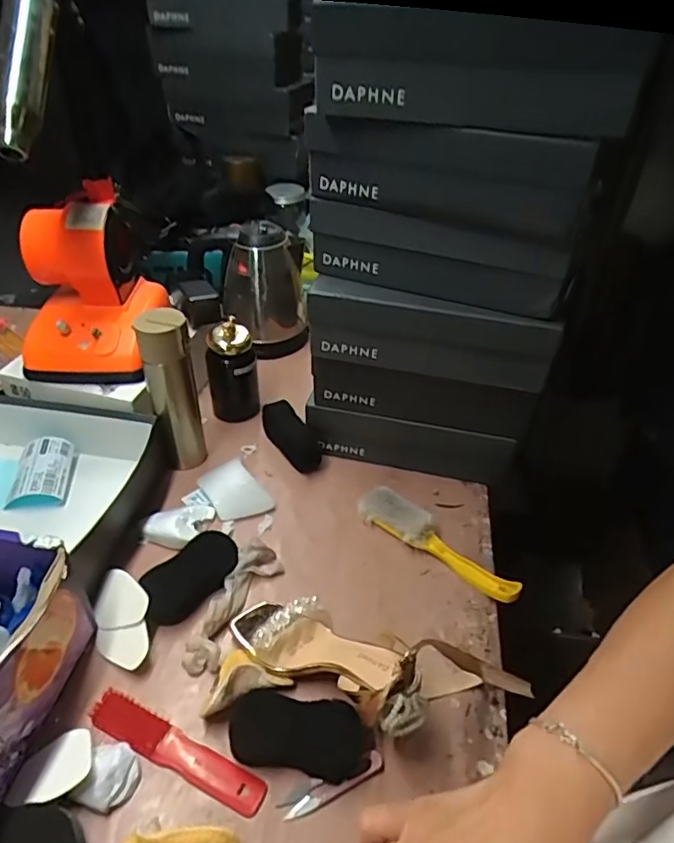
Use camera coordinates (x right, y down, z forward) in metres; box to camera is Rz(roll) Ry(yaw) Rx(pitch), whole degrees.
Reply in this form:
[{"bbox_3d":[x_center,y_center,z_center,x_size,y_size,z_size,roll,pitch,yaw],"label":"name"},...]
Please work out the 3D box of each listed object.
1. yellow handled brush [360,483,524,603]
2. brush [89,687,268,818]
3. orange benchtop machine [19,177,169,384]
[{"bbox_3d":[0.132,0.152,0.749,0.234,0.029,0.065,26,46,26],"label":"yellow handled brush"},{"bbox_3d":[-0.156,0.318,0.558,0.187,0.020,0.037,19,43,20],"label":"brush"},{"bbox_3d":[-0.357,-0.195,0.819,0.168,0.200,0.206,1,40,-1],"label":"orange benchtop machine"}]

